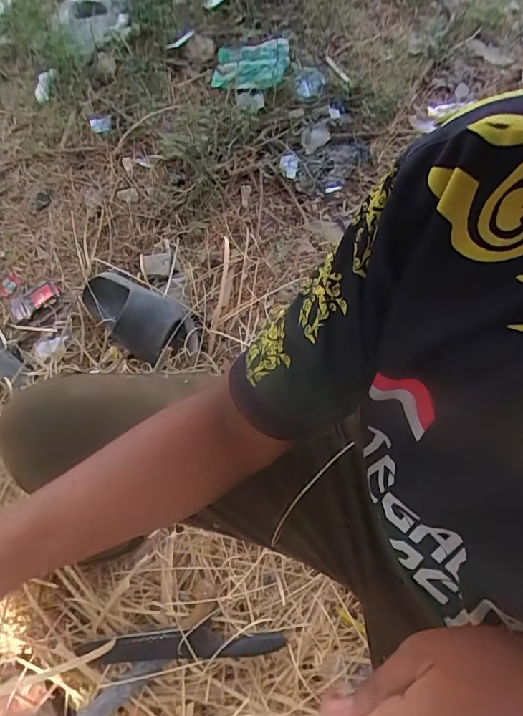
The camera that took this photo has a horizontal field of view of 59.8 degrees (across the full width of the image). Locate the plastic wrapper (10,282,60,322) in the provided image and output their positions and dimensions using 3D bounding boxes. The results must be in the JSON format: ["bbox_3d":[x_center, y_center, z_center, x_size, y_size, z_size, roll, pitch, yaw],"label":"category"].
[{"bbox_3d":[-0.477,-0.120,0.955,0.106,0.012,0.054,-34,69,-9],"label":"plastic wrapper"}]

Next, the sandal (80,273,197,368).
[{"bbox_3d":[-0.244,-0.090,0.867,0.253,0.075,0.120,34,74,16],"label":"sandal"}]

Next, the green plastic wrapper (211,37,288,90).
[{"bbox_3d":[-0.026,-0.662,1.025,0.172,0.027,0.111,5,88,16],"label":"green plastic wrapper"}]

